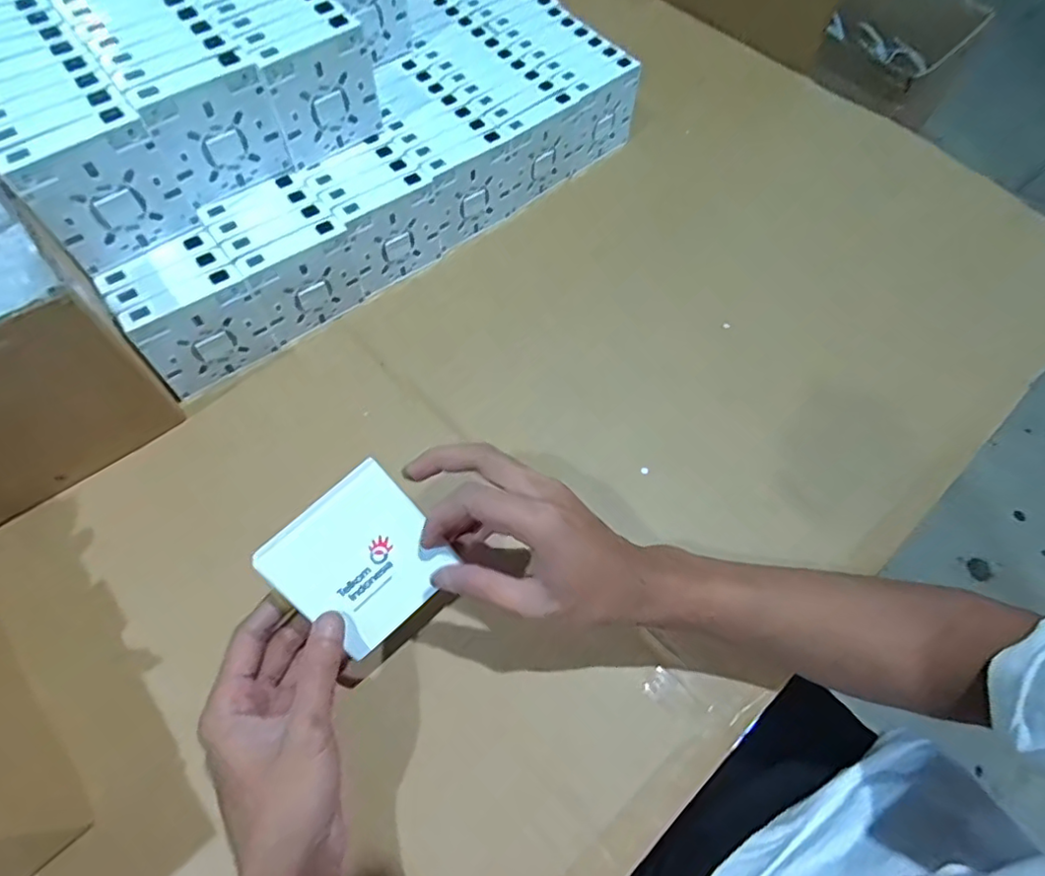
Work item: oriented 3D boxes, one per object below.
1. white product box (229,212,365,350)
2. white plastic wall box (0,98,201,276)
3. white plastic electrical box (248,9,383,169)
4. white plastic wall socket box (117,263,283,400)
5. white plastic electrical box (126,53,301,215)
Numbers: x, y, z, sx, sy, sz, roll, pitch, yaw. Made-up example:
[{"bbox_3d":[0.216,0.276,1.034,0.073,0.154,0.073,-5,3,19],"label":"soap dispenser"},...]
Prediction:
[{"bbox_3d":[-0.178,-0.127,0.483,0.087,0.083,0.020,-36,66,-19],"label":"white product box"},{"bbox_3d":[-0.281,-0.166,0.399,0.086,0.087,0.017,-37,66,-19],"label":"white plastic wall box"},{"bbox_3d":[-0.158,-0.268,0.464,0.085,0.092,0.021,-34,65,-18],"label":"white plastic electrical box"},{"bbox_3d":[-0.244,-0.079,0.454,0.086,0.085,0.020,-34,65,-17],"label":"white plastic wall socket box"},{"bbox_3d":[-0.222,-0.221,0.433,0.087,0.089,0.017,-39,66,-19],"label":"white plastic electrical box"}]

